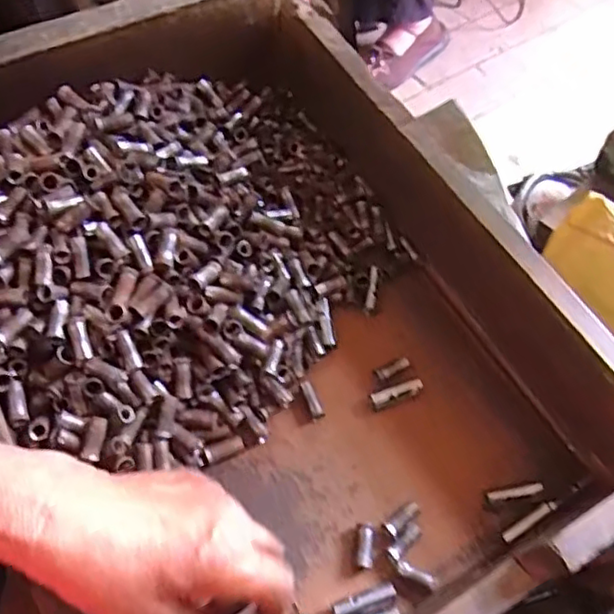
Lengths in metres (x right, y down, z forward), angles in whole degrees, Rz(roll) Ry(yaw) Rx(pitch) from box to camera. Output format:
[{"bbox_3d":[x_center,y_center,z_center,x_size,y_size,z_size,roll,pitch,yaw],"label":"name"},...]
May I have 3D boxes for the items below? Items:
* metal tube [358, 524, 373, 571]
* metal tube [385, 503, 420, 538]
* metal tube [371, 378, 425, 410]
[{"bbox_3d":[0.035,0.144,0.377,0.008,0.005,0.024,4,70,1],"label":"metal tube"},{"bbox_3d":[0.059,0.131,0.390,0.025,0.009,0.010,-37,66,-22],"label":"metal tube"},{"bbox_3d":[0.061,0.059,0.427,0.038,0.010,0.012,-21,61,-14],"label":"metal tube"}]

